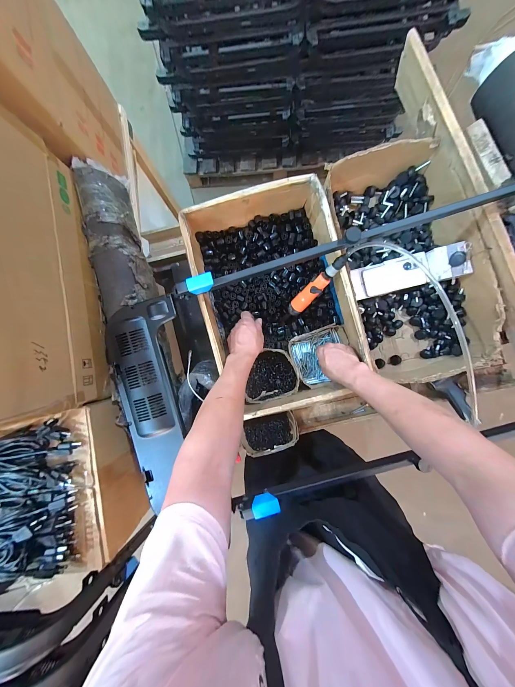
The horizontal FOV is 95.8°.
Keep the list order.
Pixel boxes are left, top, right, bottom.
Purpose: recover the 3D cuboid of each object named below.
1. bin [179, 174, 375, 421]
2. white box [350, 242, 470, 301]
[{"bbox_3d":[0.047,-0.109,0.617,0.340,0.156,0.516,-15,88,3],"label":"bin"},{"bbox_3d":[0.402,-0.190,0.626,0.280,0.043,0.092,-12,87,11],"label":"white box"}]

